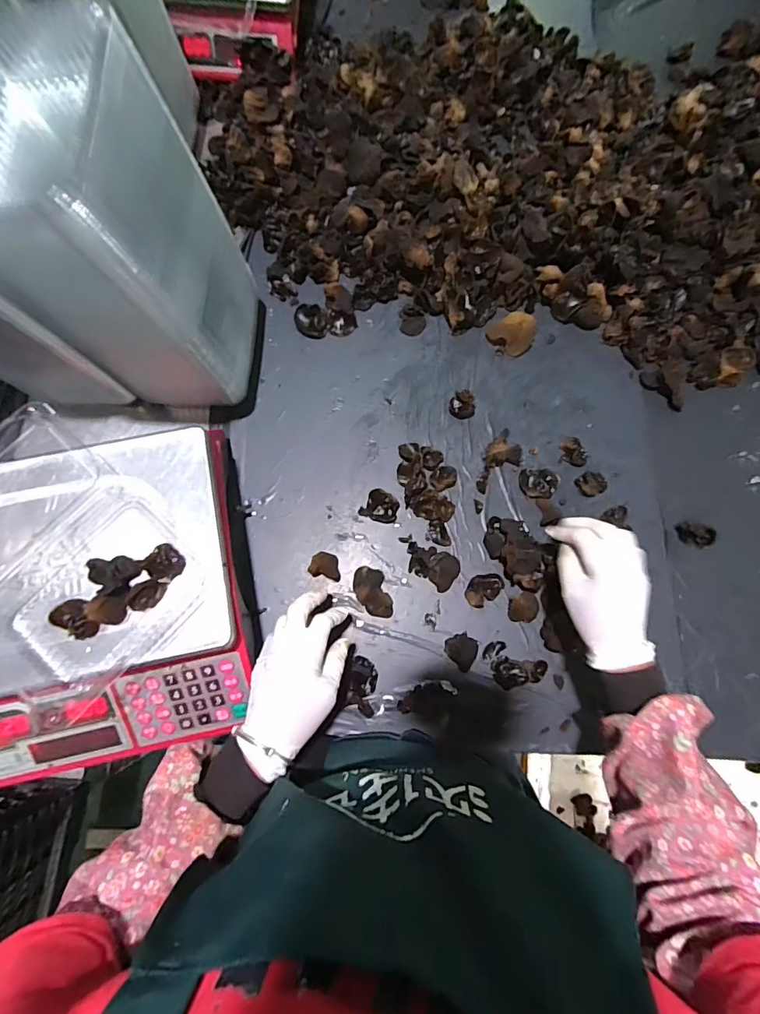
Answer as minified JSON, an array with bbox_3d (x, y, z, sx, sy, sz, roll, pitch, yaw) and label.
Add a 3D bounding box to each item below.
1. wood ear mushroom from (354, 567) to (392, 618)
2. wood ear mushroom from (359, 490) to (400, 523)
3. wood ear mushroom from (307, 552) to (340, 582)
[{"bbox_3d":[-0.009,0.098,0.523,0.036,0.014,0.061,-18,77,-5],"label":"wood ear mushroom"},{"bbox_3d":[0.001,-0.001,0.548,0.043,0.015,0.035,22,77,5],"label":"wood ear mushroom"},{"bbox_3d":[-0.062,0.068,0.526,0.034,0.026,0.029,10,77,2],"label":"wood ear mushroom"}]

